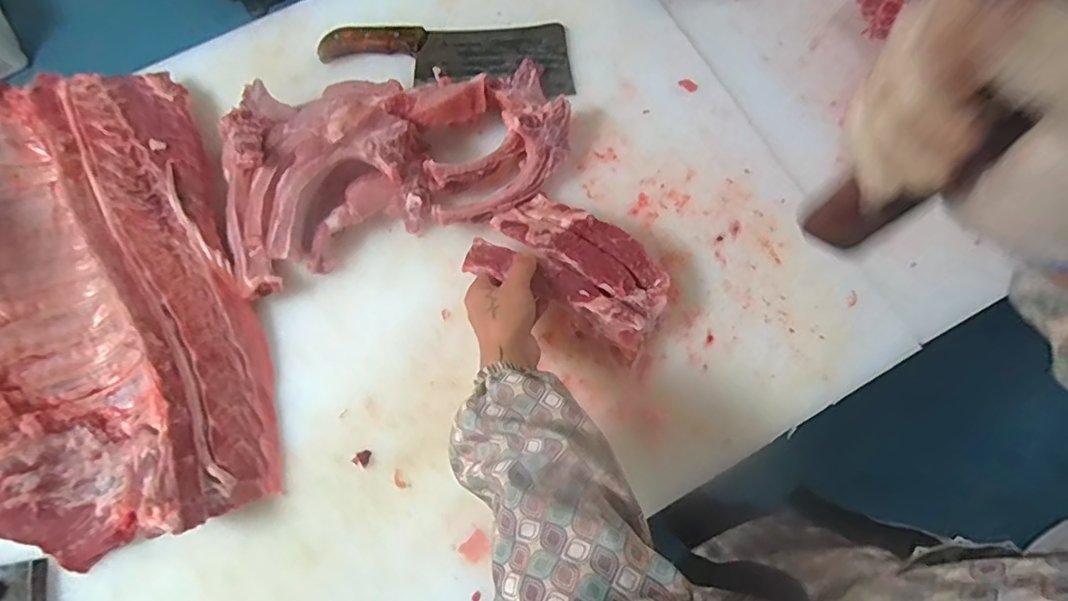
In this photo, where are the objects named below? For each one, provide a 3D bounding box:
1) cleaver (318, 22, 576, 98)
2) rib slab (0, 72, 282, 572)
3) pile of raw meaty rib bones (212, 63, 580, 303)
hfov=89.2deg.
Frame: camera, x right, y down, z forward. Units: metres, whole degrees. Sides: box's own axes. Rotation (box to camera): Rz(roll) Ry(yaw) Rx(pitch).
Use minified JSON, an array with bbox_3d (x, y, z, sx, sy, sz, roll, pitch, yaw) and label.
[{"bbox_3d":[-0.110,-0.316,0.704,0.316,0.023,0.103,-4,75,-2],"label":"cleaver"},{"bbox_3d":[-0.488,-0.011,0.571,0.309,0.121,0.539,-19,76,-6],"label":"rib slab"},{"bbox_3d":[-0.166,-0.182,0.638,0.418,0.087,0.231,-20,76,-6],"label":"pile of raw meaty rib bones"}]

